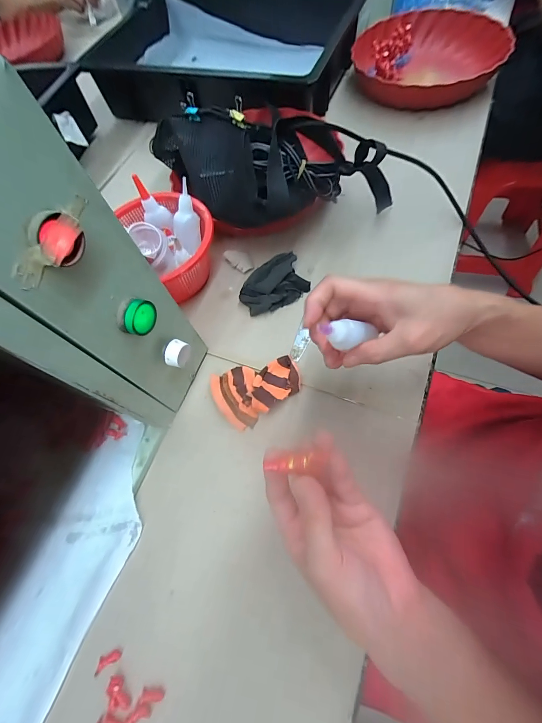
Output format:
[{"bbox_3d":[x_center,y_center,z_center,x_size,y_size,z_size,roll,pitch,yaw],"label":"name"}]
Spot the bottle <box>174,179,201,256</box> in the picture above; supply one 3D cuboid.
[{"bbox_3d":[-0.106,-0.179,0.403,0.028,0.084,0.026,3,35,3],"label":"bottle"}]

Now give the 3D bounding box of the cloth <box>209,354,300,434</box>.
[{"bbox_3d":[-0.017,0.024,0.355,0.093,0.025,0.068,-36,66,-10],"label":"cloth"}]

